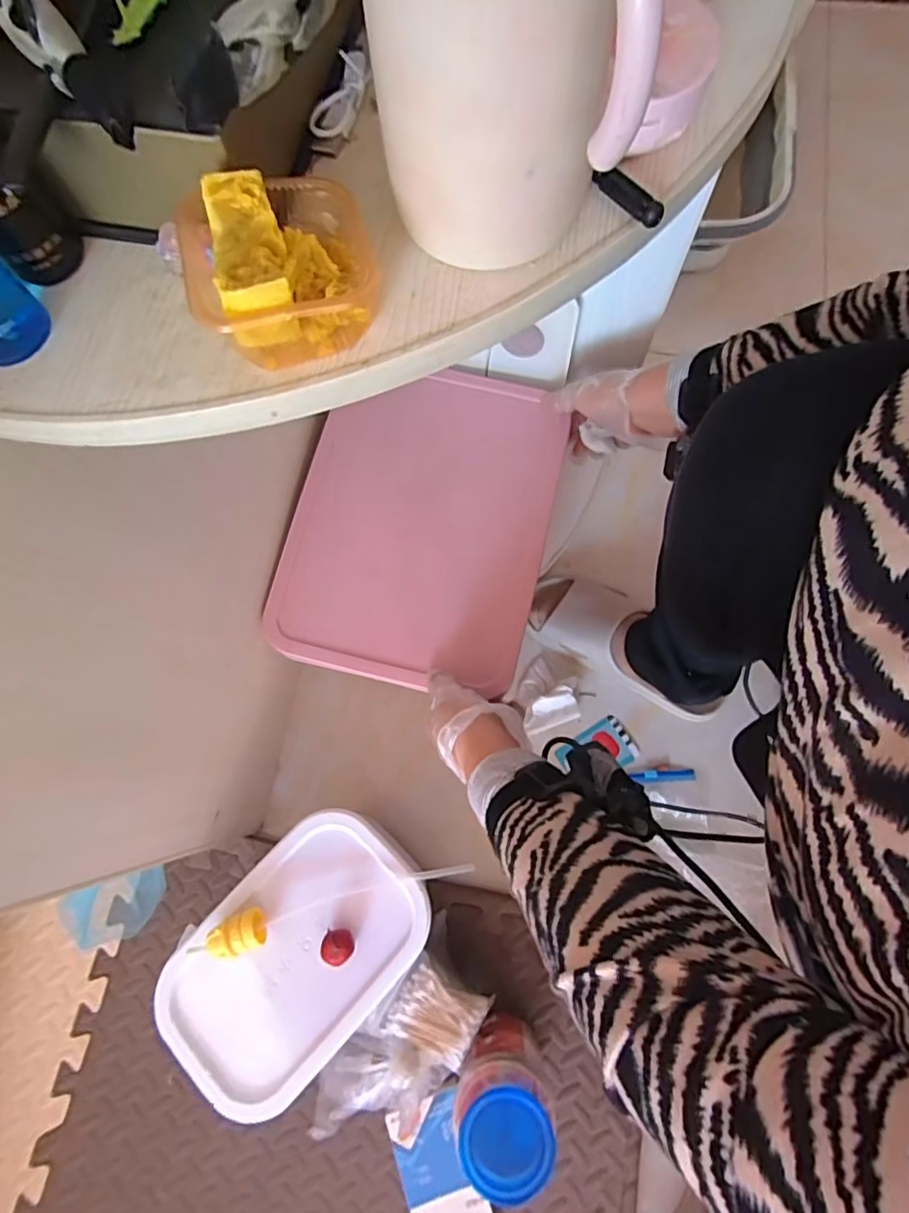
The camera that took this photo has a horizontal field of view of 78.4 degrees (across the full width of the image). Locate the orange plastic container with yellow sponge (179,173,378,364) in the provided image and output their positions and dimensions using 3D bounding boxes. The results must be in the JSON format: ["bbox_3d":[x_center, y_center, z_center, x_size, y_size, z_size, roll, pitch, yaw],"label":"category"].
[{"bbox_3d":[-0.067,-0.134,0.221,0.069,0.040,0.074,-15,75,-2],"label":"orange plastic container with yellow sponge"}]

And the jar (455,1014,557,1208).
[{"bbox_3d":[0.045,0.465,0.535,0.084,0.138,0.091,-1,74,3],"label":"jar"}]

